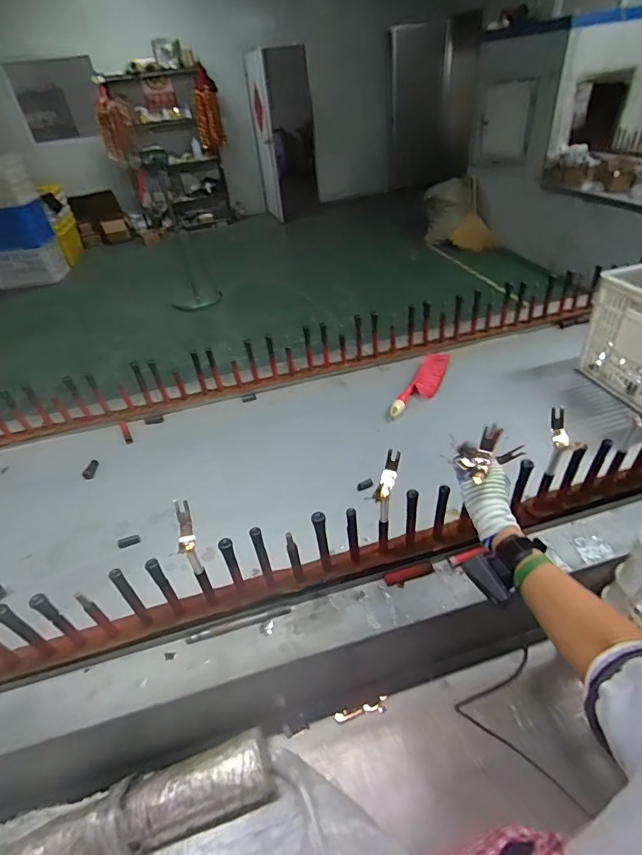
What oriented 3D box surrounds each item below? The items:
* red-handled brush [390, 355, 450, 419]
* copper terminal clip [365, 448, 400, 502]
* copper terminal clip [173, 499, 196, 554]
[{"bbox_3d":[0.264,-0.112,1.123,0.083,0.033,0.271,17,45,28],"label":"red-handled brush"},{"bbox_3d":[0.100,0.079,0.655,0.025,0.034,0.088,17,61,23],"label":"copper terminal clip"},{"bbox_3d":[-0.201,0.145,0.630,0.024,0.014,0.075,-11,74,-7],"label":"copper terminal clip"}]

